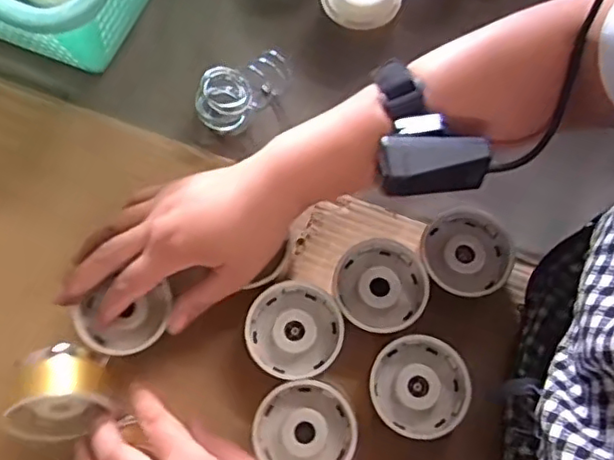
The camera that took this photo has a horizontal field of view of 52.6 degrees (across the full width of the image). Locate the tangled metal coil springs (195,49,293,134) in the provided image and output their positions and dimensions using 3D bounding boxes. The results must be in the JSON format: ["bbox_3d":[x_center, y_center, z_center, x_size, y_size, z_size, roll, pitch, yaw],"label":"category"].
[{"bbox_3d":[-0.053,-0.118,0.512,0.084,0.047,0.040,-39,77,-11],"label":"tangled metal coil springs"}]

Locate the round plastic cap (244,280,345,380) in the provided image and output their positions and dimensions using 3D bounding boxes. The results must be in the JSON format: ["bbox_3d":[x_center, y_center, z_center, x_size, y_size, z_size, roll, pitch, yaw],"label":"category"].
[{"bbox_3d":[-0.009,0.074,0.455,0.067,0.033,0.066,0,72,0],"label":"round plastic cap"}]

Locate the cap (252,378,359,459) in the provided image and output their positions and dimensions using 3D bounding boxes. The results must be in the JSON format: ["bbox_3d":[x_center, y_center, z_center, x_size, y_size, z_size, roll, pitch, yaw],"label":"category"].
[{"bbox_3d":[-0.001,0.136,0.420,0.067,0.016,0.067,0,72,0],"label":"cap"}]

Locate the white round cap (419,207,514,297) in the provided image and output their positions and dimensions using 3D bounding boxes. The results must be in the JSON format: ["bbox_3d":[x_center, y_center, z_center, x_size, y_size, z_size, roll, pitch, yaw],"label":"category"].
[{"bbox_3d":[0.119,0.018,0.471,0.069,0.031,0.066,0,72,0],"label":"white round cap"}]

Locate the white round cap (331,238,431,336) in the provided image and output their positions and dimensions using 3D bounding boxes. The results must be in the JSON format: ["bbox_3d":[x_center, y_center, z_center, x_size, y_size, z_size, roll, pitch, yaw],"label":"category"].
[{"bbox_3d":[0.052,0.043,0.462,0.066,0.032,0.069,0,72,0],"label":"white round cap"}]

